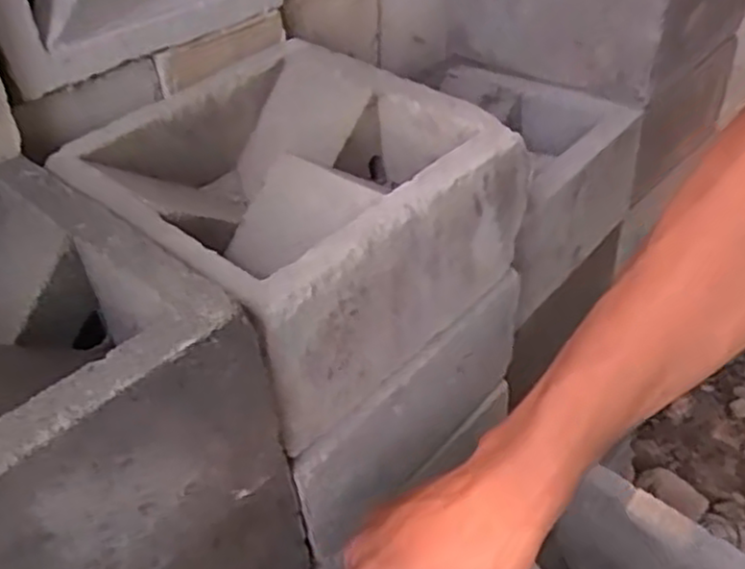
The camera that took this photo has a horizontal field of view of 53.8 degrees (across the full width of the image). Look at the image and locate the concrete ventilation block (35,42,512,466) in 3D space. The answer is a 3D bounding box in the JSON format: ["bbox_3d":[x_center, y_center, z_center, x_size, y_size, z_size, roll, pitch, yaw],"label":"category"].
[{"bbox_3d":[-0.046,-0.039,0.426,0.189,0.104,0.199,30,48,32],"label":"concrete ventilation block"}]

